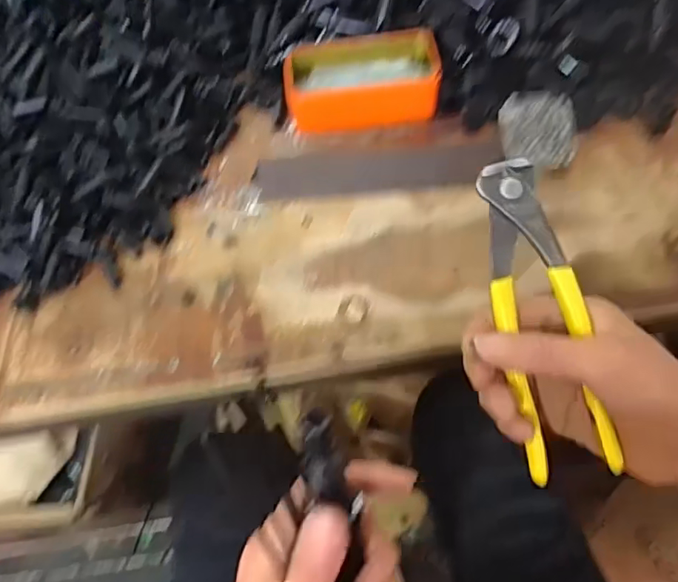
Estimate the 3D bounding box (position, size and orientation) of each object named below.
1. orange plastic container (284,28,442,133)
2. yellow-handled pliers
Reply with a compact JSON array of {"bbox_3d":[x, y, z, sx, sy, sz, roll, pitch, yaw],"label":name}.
[{"bbox_3d":[0.022,-0.211,0.535,0.147,0.045,0.089,-5,59,1],"label":"orange plastic container"},{"bbox_3d":[0.105,0.015,0.276,0.041,0.016,0.166,-12,91,-4],"label":"yellow-handled pliers"}]

